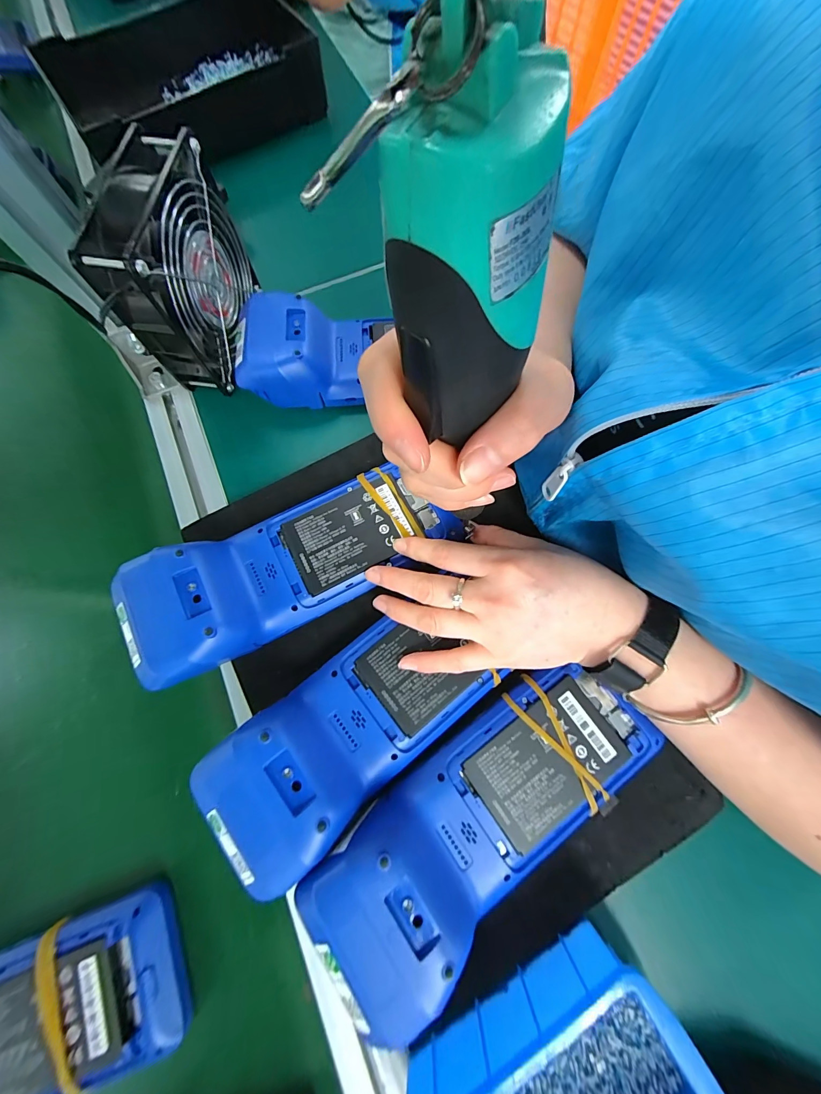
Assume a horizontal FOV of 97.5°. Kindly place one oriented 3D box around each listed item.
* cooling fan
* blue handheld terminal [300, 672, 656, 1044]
[{"bbox_3d":[-0.169,-0.200,0.283,0.060,0.127,0.124,11,75,4],"label":"cooling fan"},{"bbox_3d":[0.047,0.152,0.209,0.209,0.054,0.079,-33,76,-8],"label":"blue handheld terminal"}]

